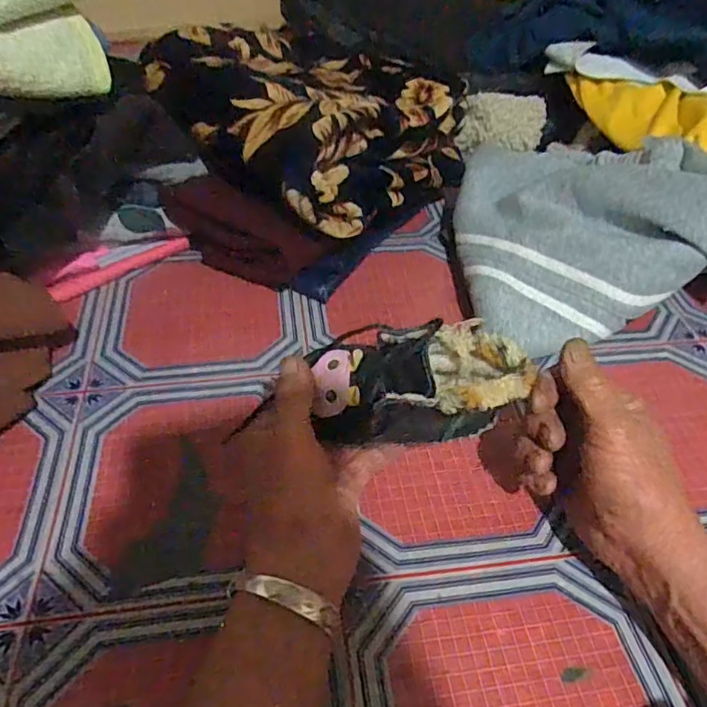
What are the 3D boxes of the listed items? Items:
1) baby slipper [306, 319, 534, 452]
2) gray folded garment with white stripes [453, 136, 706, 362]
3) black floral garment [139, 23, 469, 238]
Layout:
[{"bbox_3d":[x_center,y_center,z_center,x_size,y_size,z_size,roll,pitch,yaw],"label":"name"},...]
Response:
[{"bbox_3d":[0.037,0.018,0.317,0.112,0.057,0.056,1,44,-2],"label":"baby slipper"},{"bbox_3d":[0.169,-0.128,0.512,0.209,0.104,0.251,-15,47,-17],"label":"gray folded garment with white stripes"},{"bbox_3d":[-0.027,-0.215,0.529,0.218,0.092,0.229,2,47,-2],"label":"black floral garment"}]

